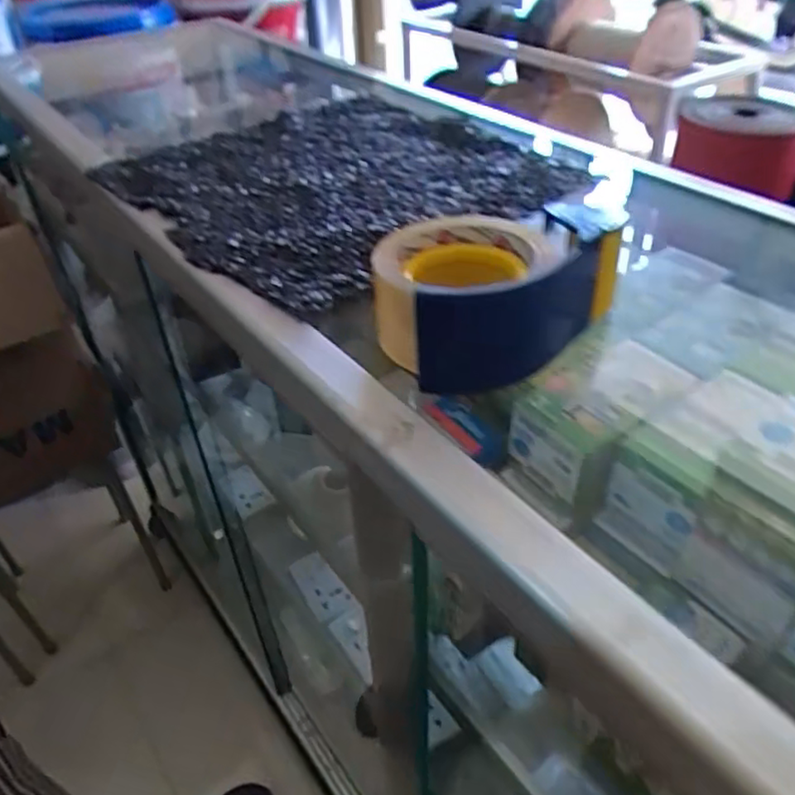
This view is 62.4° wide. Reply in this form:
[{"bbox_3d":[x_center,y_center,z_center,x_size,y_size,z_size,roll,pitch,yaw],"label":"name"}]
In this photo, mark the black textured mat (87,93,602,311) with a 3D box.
[{"bbox_3d":[-0.050,-0.190,0.564,0.317,0.012,0.322,-29,46,-29],"label":"black textured mat"}]

